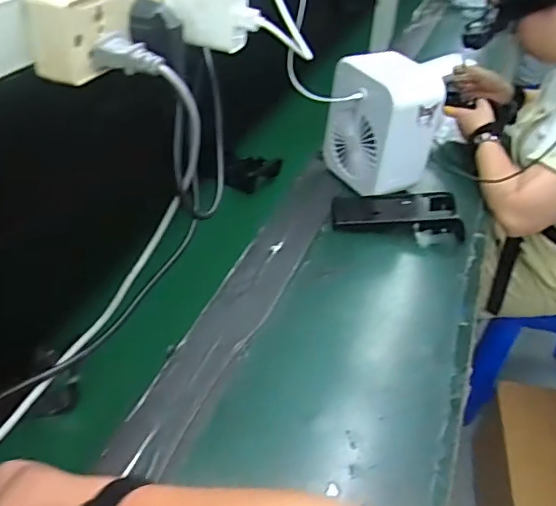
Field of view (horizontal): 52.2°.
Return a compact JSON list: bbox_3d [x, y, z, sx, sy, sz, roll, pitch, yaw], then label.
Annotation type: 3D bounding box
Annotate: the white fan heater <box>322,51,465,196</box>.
[{"bbox_3d":[0.183,-0.224,1.001,0.123,0.225,0.166,-17,43,-23],"label":"white fan heater"}]

